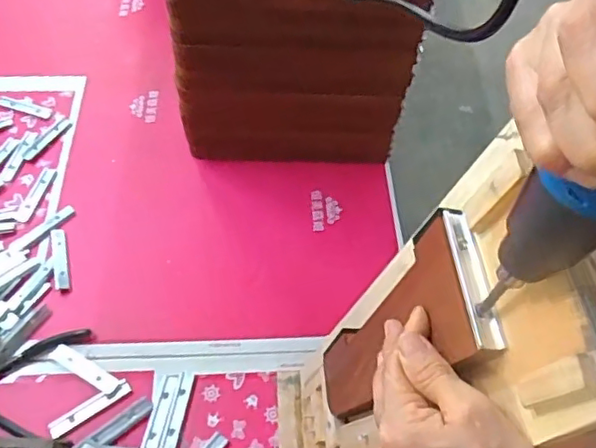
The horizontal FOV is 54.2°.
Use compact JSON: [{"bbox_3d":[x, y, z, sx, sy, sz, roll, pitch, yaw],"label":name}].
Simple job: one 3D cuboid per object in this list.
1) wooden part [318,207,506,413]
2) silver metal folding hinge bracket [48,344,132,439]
[{"bbox_3d":[0.057,0.077,0.364,0.012,0.194,0.081,6,53,-17],"label":"wooden part"},{"bbox_3d":[-0.219,0.155,0.576,0.078,0.007,0.083,-31,62,-19],"label":"silver metal folding hinge bracket"}]

